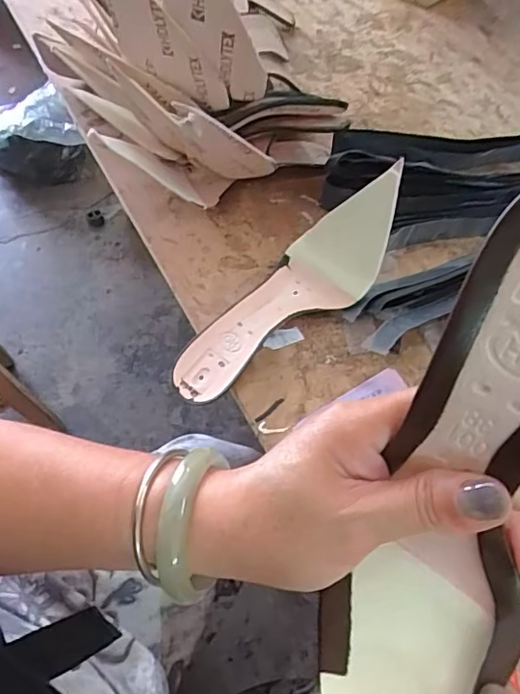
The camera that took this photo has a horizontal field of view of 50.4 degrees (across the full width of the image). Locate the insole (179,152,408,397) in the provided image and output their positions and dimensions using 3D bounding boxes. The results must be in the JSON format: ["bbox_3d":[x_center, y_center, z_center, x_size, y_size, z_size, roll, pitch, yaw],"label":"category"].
[{"bbox_3d":[0.017,-0.048,0.432,0.224,0.080,0.071,-41,63,-7],"label":"insole"}]

